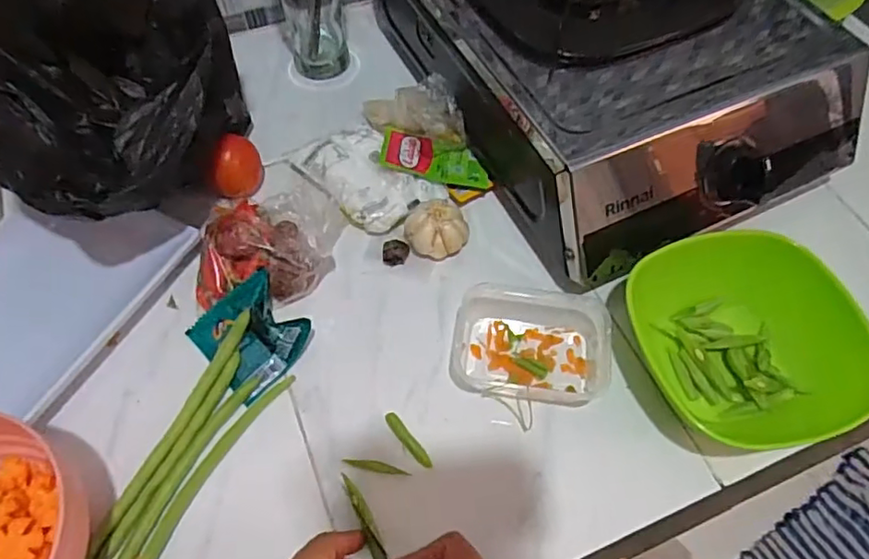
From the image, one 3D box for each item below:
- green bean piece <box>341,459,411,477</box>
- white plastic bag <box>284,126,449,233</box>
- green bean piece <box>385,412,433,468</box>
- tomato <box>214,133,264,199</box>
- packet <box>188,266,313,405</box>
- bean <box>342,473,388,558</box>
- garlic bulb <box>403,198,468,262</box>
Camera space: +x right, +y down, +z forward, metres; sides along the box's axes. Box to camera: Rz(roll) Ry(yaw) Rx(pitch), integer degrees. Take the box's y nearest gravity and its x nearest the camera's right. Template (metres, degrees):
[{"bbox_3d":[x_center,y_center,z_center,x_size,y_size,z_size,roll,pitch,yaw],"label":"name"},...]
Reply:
[{"bbox_3d":[-0.039,0.126,0.401,0.045,0.004,0.008,12,60,7],"label":"green bean piece"},{"bbox_3d":[-0.059,-0.089,0.517,0.078,0.025,0.118,-37,65,-20],"label":"white plastic bag"},{"bbox_3d":[-0.018,0.111,0.410,0.009,0.006,0.045,-36,65,-20],"label":"green bean piece"},{"bbox_3d":[-0.168,-0.096,0.507,0.040,0.043,0.032,-18,60,-11],"label":"tomato"},{"bbox_3d":[-0.136,0.038,0.437,0.068,0.031,0.074,-40,67,-21],"label":"packet"},{"bbox_3d":[-0.033,0.172,0.366,0.010,0.016,0.112,-21,53,-12],"label":"bean"},{"bbox_3d":[0.002,-0.040,0.483,0.044,0.031,0.046,0,59,0],"label":"garlic bulb"}]

